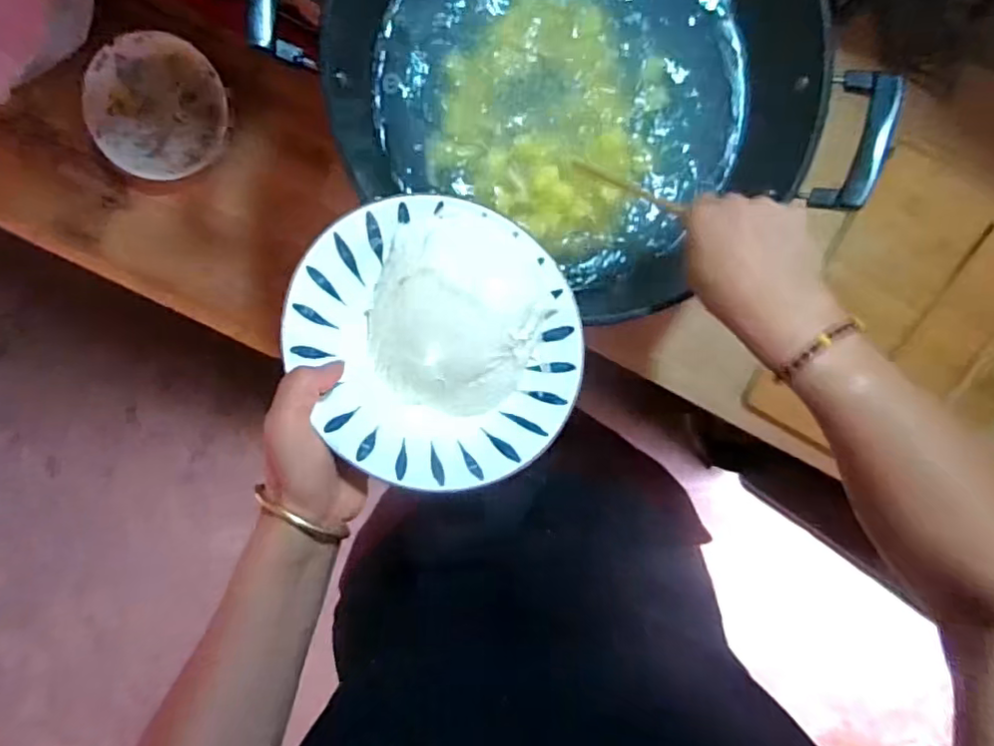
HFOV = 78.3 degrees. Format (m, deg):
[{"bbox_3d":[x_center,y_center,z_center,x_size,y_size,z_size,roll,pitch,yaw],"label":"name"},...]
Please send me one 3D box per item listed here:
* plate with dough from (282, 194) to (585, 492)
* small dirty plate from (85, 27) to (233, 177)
[{"bbox_3d":[-0.037,-0.023,0.409,0.188,0.061,0.188,1,86,-10],"label":"plate with dough"},{"bbox_3d":[-0.445,-0.352,0.803,0.169,0.040,0.164,0,99,-3],"label":"small dirty plate"}]

